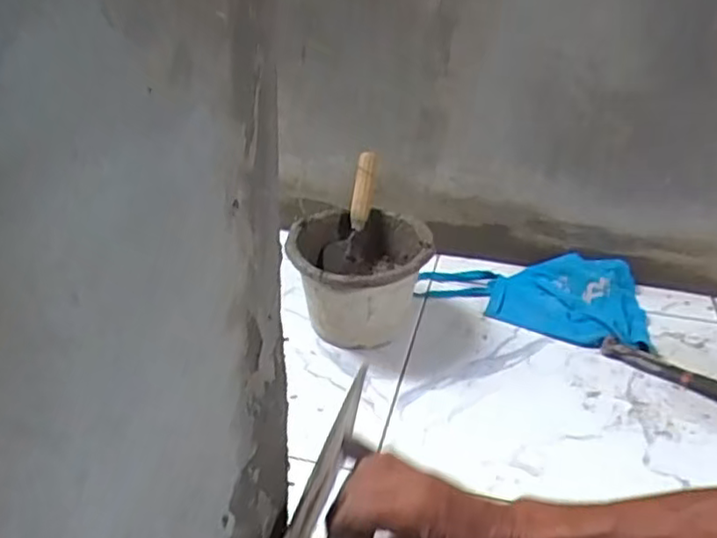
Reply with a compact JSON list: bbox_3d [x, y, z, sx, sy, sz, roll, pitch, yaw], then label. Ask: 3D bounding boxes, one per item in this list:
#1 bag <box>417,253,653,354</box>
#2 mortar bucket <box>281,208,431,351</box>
[{"bbox_3d":[0.303,0.033,1.174,0.389,0.052,0.241,10,29,12],"label":"bag"},{"bbox_3d":[-0.001,0.024,1.052,0.202,0.171,0.209,3,28,-1],"label":"mortar bucket"}]

